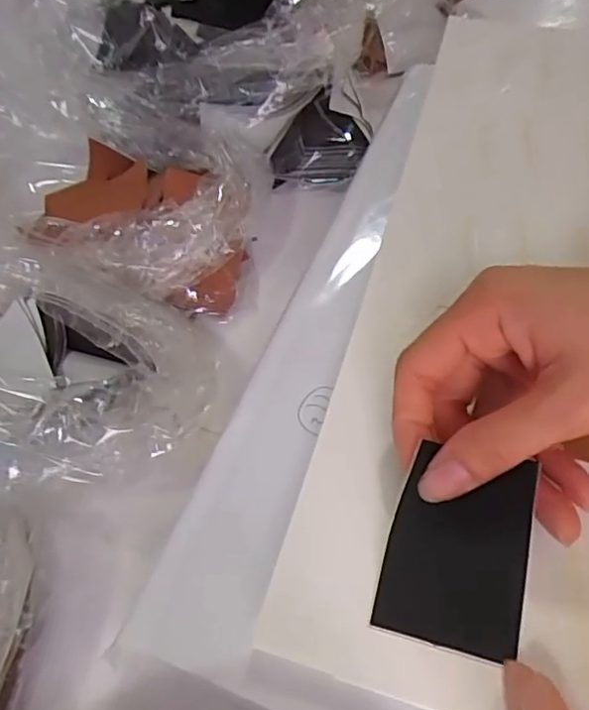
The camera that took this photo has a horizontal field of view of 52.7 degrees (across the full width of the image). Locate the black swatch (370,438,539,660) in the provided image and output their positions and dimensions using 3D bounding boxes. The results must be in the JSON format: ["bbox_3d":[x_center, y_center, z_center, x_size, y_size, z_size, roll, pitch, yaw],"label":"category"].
[{"bbox_3d":[0.056,0.067,0.206,0.046,0.005,0.061,8,71,19],"label":"black swatch"}]

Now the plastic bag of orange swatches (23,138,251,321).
[{"bbox_3d":[-0.104,-0.081,0.358,0.168,0.061,0.100,30,64,23],"label":"plastic bag of orange swatches"}]

